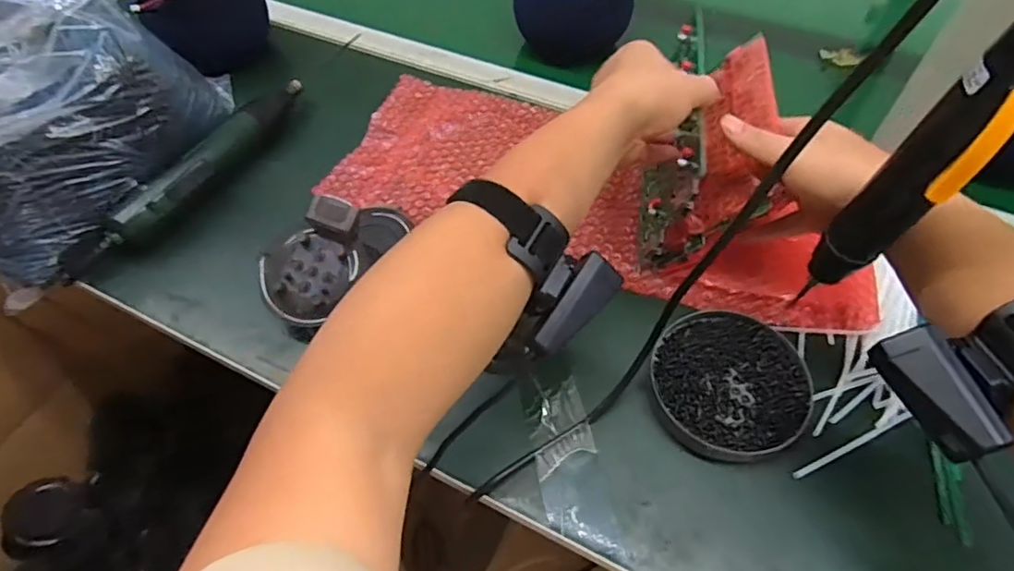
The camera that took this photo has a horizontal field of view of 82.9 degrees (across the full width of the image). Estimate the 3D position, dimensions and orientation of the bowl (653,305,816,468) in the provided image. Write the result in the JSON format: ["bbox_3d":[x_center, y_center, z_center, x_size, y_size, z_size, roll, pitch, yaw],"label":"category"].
[{"bbox_3d":[0.165,0.073,0.431,0.110,0.019,0.114,-1,56,1],"label":"bowl"}]

